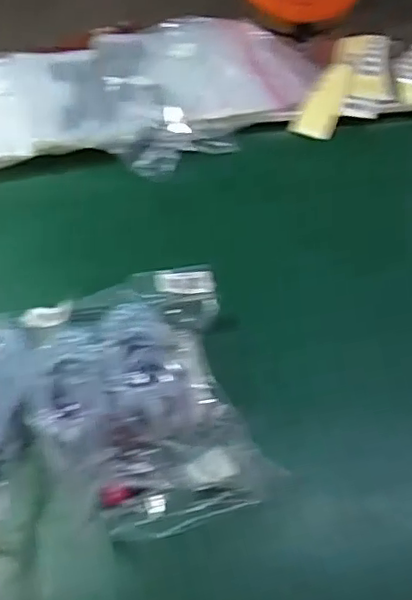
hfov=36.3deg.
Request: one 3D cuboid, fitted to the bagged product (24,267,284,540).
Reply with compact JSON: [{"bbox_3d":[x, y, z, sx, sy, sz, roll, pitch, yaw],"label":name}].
[{"bbox_3d":[-0.061,0.081,0.594,0.194,0.071,0.258,-12,46,-12],"label":"bagged product"}]

